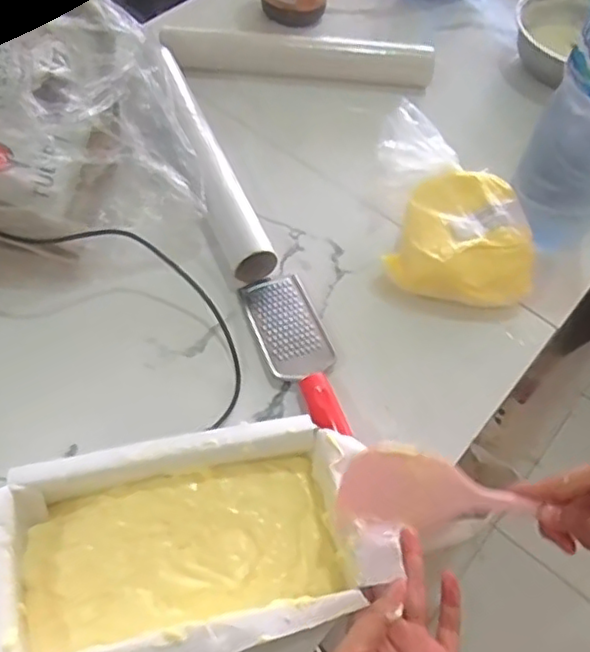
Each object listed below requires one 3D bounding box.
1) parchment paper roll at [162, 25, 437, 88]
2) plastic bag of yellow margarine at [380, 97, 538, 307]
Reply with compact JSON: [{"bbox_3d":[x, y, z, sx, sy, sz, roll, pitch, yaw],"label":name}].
[{"bbox_3d":[0.006,-0.312,0.745,0.300,0.048,0.040,0,57,-4],"label":"parchment paper roll"},{"bbox_3d":[0.149,-0.108,0.584,0.132,0.085,0.165,2,57,-3],"label":"plastic bag of yellow margarine"}]

